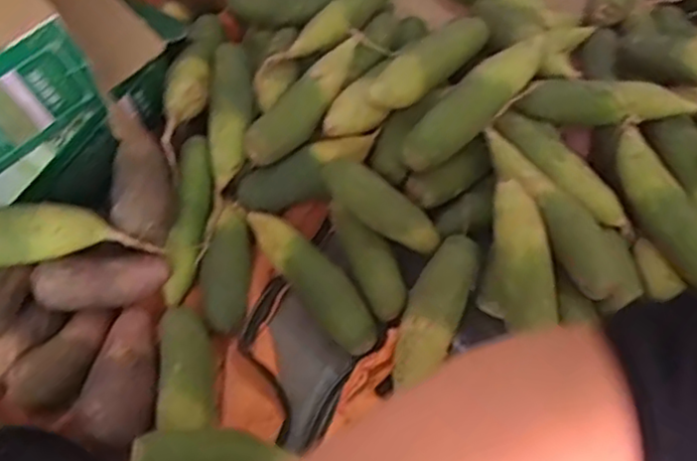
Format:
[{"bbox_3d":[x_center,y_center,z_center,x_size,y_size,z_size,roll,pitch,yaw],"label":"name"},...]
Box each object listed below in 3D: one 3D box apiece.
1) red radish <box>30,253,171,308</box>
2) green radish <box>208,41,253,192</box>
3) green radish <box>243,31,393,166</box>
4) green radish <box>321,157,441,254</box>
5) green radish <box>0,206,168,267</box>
[{"bbox_3d":[-0.272,0.055,0.747,0.140,0.051,0.051,-4,59,-21],"label":"red radish"},{"bbox_3d":[-0.146,-0.154,0.849,0.056,0.055,0.191,-3,60,-1],"label":"green radish"},{"bbox_3d":[-0.035,-0.169,0.825,0.054,0.052,0.221,38,68,20],"label":"green radish"},{"bbox_3d":[0.042,-0.029,0.794,0.161,0.042,0.053,36,65,-4],"label":"green radish"},{"bbox_3d":[-0.337,0.004,0.722,0.256,0.051,0.053,-5,59,-20],"label":"green radish"}]

